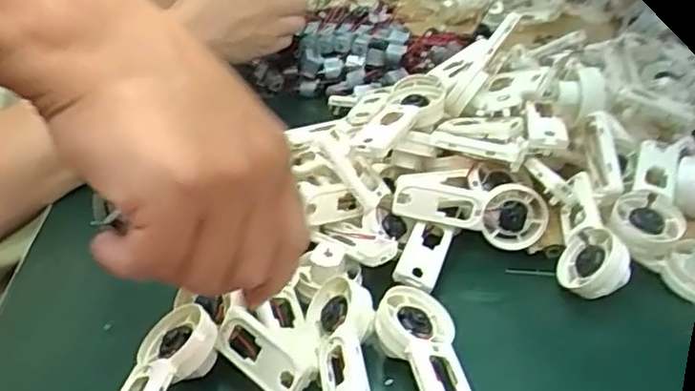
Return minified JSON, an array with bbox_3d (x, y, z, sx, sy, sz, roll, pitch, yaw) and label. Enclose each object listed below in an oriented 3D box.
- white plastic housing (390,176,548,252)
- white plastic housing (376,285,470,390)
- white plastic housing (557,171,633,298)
[{"bbox_3d":[0.076,0.008,0.413,0.093,0.040,0.018,13,28,-5],"label":"white plastic housing"},{"bbox_3d":[0.038,0.083,0.316,0.038,0.031,0.092,-3,29,-3],"label":"white plastic housing"},{"bbox_3d":[0.144,0.022,0.397,0.033,0.028,0.090,1,41,6],"label":"white plastic housing"}]

